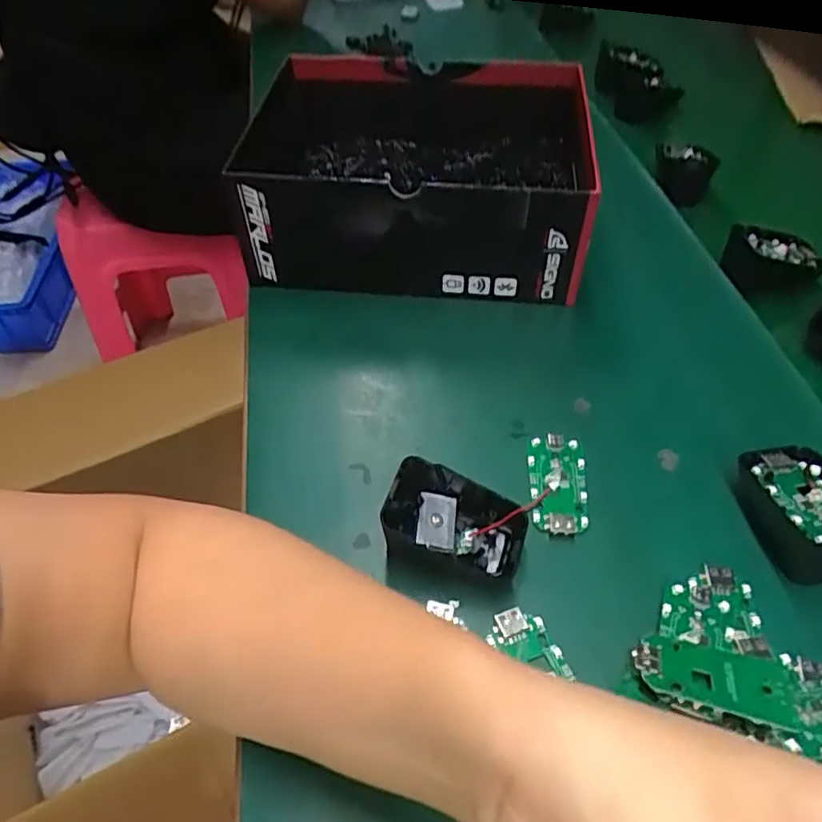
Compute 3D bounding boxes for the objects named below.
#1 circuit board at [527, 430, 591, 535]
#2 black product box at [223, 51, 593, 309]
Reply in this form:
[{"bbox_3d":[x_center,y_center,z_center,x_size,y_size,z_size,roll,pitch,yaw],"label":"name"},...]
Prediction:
[{"bbox_3d":[0.082,0.039,0.345,0.031,0.006,0.063,4,49,2],"label":"circuit board"},{"bbox_3d":[0.013,-0.186,0.481,0.226,0.089,0.209,5,50,3],"label":"black product box"}]

